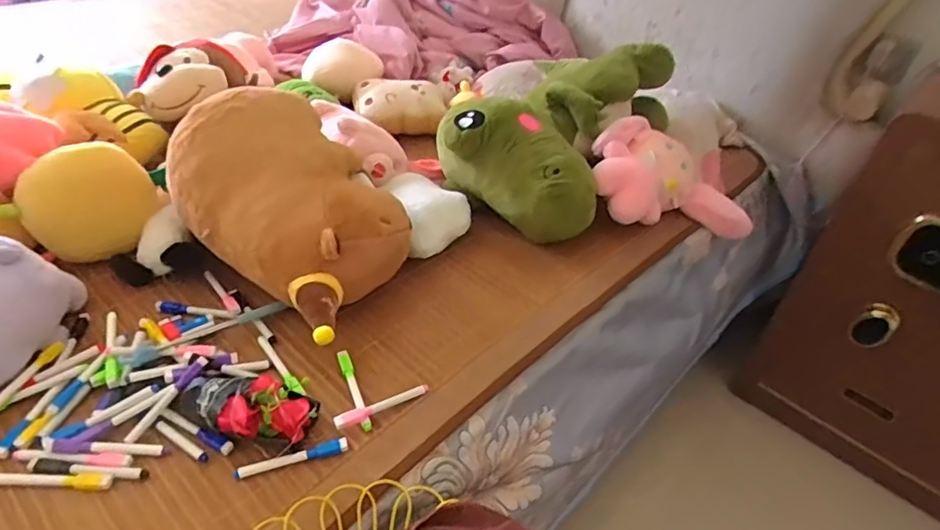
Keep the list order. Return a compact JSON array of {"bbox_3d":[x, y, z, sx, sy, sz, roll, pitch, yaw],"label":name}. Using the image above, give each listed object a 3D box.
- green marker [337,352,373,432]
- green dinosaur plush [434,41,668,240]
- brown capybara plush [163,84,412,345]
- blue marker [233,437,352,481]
[{"bbox_3d":[-0.133,0.143,0.655,0.014,0.012,0.113,-14,44,-21],"label":"green marker"},{"bbox_3d":[0.146,-0.239,0.986,0.275,0.204,0.394,26,45,21],"label":"green dinosaur plush"},{"bbox_3d":[-0.217,-0.083,0.733,0.326,0.179,0.220,31,47,26],"label":"brown capybara plush"},{"bbox_3d":[-0.184,0.200,0.586,0.112,0.013,0.013,-10,42,-17],"label":"blue marker"}]

